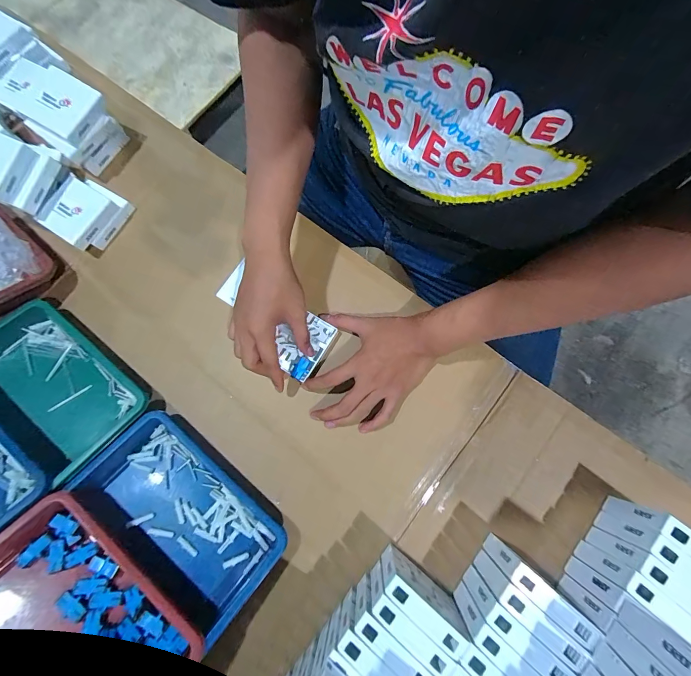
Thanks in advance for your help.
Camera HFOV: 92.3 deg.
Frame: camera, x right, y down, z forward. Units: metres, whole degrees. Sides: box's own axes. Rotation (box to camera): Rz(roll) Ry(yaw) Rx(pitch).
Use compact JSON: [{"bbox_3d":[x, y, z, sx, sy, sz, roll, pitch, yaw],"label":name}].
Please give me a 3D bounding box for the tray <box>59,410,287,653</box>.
[{"bbox_3d":[-0.197,0.212,0.399,0.241,0.051,0.131,40,80,9],"label":"tray"}]

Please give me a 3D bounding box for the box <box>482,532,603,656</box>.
[{"bbox_3d":[0.195,0.258,0.350,0.085,0.093,0.023,42,81,10],"label":"box"}]

